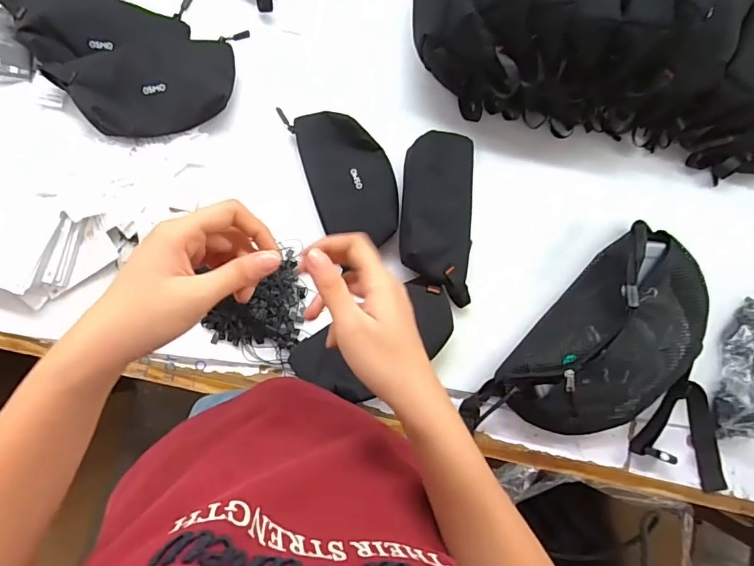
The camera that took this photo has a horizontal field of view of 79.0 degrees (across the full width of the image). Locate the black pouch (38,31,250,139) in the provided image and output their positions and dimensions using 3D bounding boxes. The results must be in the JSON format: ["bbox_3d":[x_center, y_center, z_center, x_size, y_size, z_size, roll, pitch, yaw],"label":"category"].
[{"bbox_3d":[-0.258,-0.237,0.547,0.221,0.041,0.114,-22,85,-8],"label":"black pouch"}]

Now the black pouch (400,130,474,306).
[{"bbox_3d":[0.073,-0.083,0.528,0.085,0.042,0.195,6,82,-4],"label":"black pouch"}]

